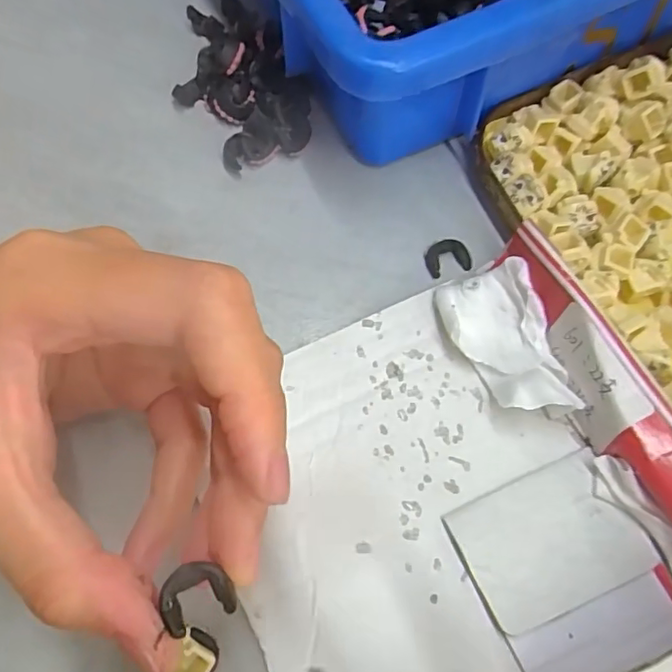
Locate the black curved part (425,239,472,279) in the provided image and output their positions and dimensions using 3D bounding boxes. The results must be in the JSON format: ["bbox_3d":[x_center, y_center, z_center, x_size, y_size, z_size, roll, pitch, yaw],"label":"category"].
[{"bbox_3d":[0.040,-0.029,0.215,0.015,0.005,0.012,-13,67,-6],"label":"black curved part"}]

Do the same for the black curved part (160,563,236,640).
[{"bbox_3d":[-0.029,0.053,0.122,0.014,0.004,0.012,-23,70,-7],"label":"black curved part"}]

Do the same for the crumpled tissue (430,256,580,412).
[{"bbox_3d":[0.054,0.002,0.193,0.031,0.019,0.052,-13,67,-6],"label":"crumpled tissue"}]

